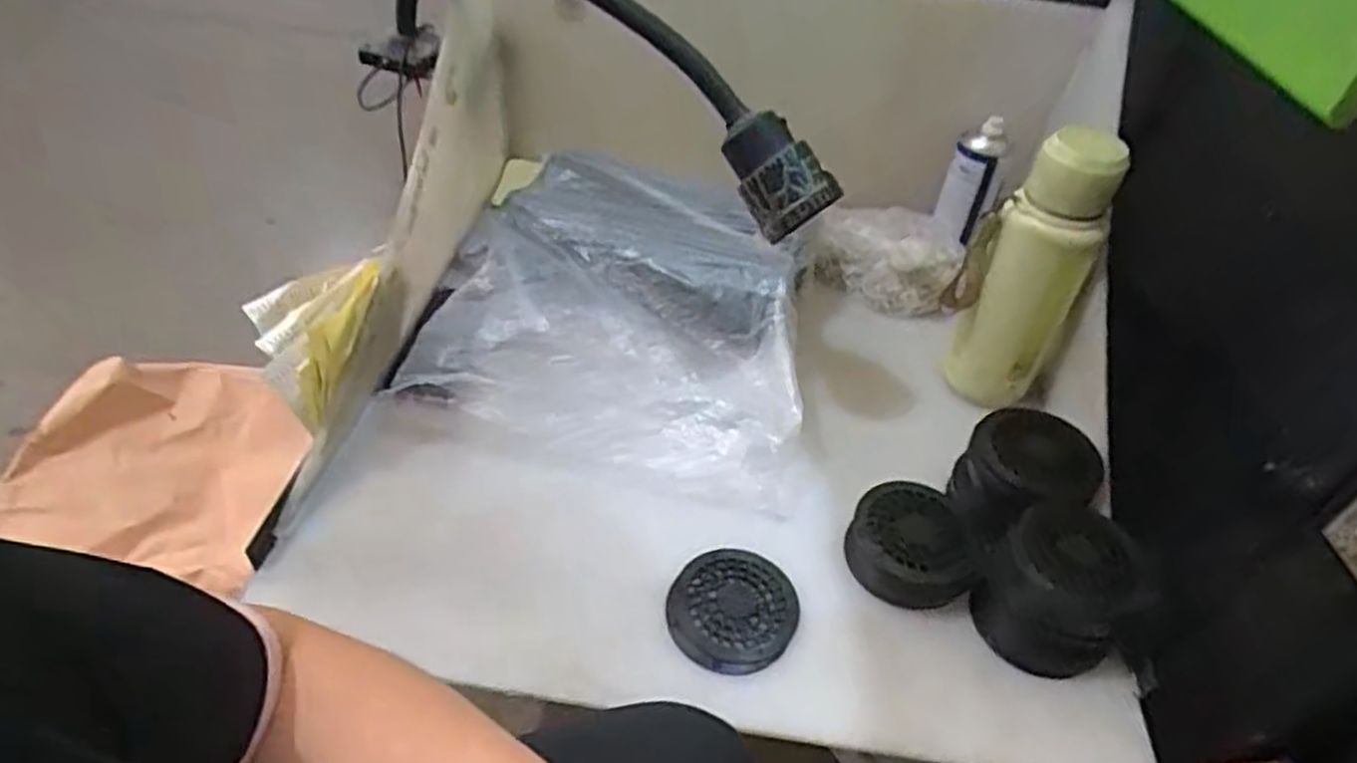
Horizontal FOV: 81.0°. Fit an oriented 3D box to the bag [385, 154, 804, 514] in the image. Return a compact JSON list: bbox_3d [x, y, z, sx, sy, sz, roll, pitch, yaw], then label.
[{"bbox_3d":[-0.046,-0.074,0.803,0.365,0.113,0.353,13,44,5],"label":"bag"}]

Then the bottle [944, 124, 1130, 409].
[{"bbox_3d":[0.327,-0.097,0.739,0.064,0.262,0.078,-18,49,-25],"label":"bottle"}]

